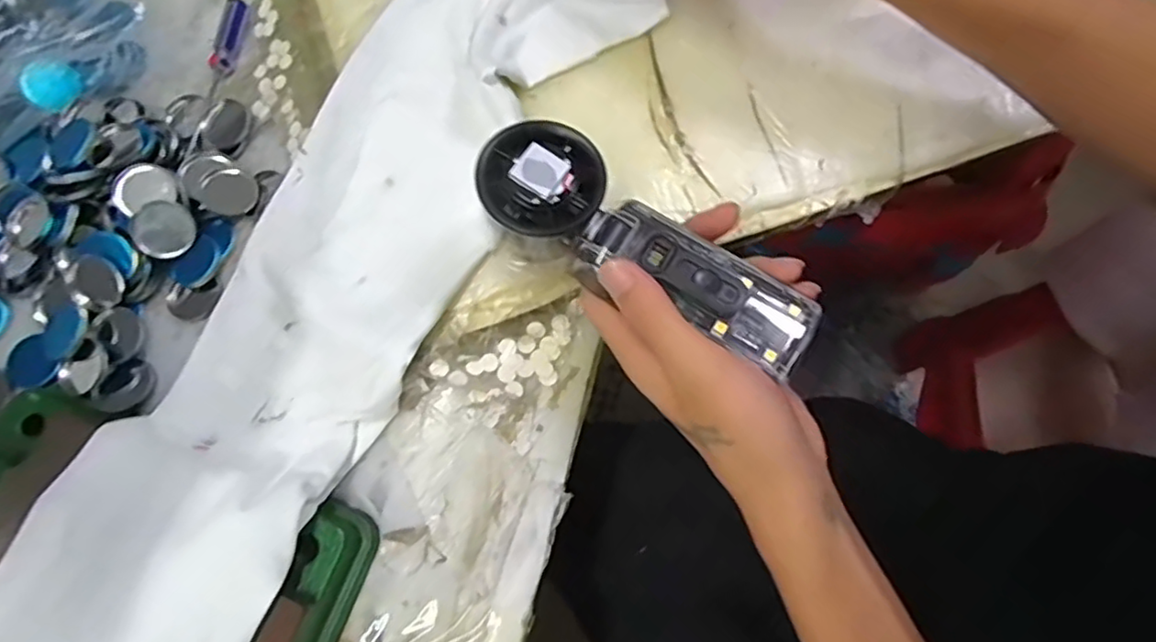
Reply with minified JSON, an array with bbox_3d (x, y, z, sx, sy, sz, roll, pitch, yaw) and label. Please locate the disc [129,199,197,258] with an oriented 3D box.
[{"bbox_3d":[-0.232,-0.051,0.365,0.031,0.004,0.031,0,89,-19],"label":"disc"}]

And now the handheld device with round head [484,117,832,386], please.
[{"bbox_3d":[0.030,-0.032,0.296,0.162,0.026,0.053,33,77,2],"label":"handheld device with round head"}]

